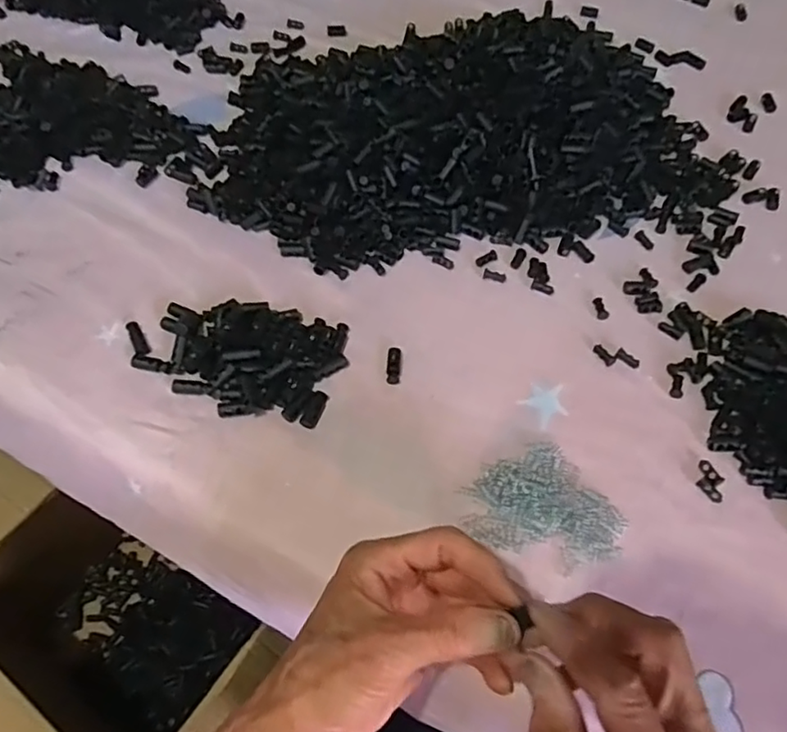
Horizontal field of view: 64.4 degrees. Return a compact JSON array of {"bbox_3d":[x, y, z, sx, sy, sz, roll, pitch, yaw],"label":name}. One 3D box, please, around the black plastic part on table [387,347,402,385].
[{"bbox_3d":[0.001,-0.001,0.415,0.009,0.006,0.026,2,57,1],"label":"black plastic part on table"}]

